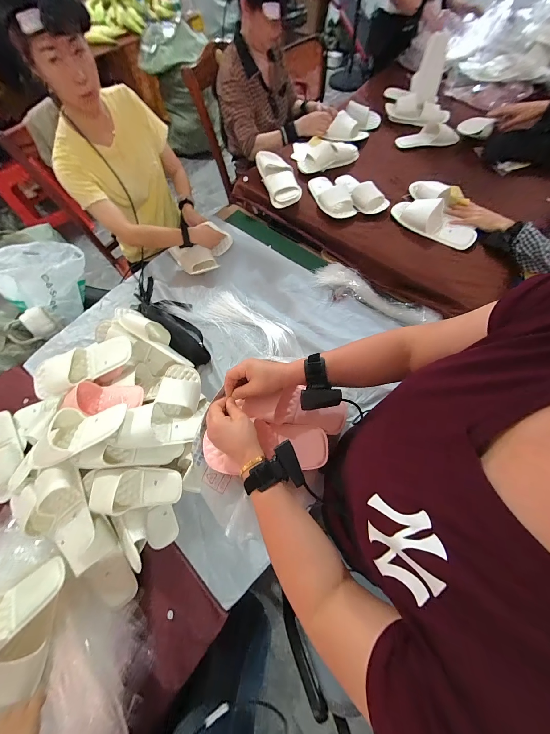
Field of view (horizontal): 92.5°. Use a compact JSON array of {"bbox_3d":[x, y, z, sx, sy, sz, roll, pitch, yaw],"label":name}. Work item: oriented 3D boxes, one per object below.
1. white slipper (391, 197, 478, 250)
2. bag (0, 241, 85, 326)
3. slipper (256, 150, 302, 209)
[{"bbox_3d":[0.516,-0.477,0.854,0.269,0.054,0.111,31,72,15],"label":"white slipper"},{"bbox_3d":[-0.954,-0.381,1.098,0.190,0.261,0.300,14,68,9],"label":"bag"},{"bbox_3d":[0.011,-0.709,0.982,0.114,0.050,0.277,-20,67,-5],"label":"slipper"}]

